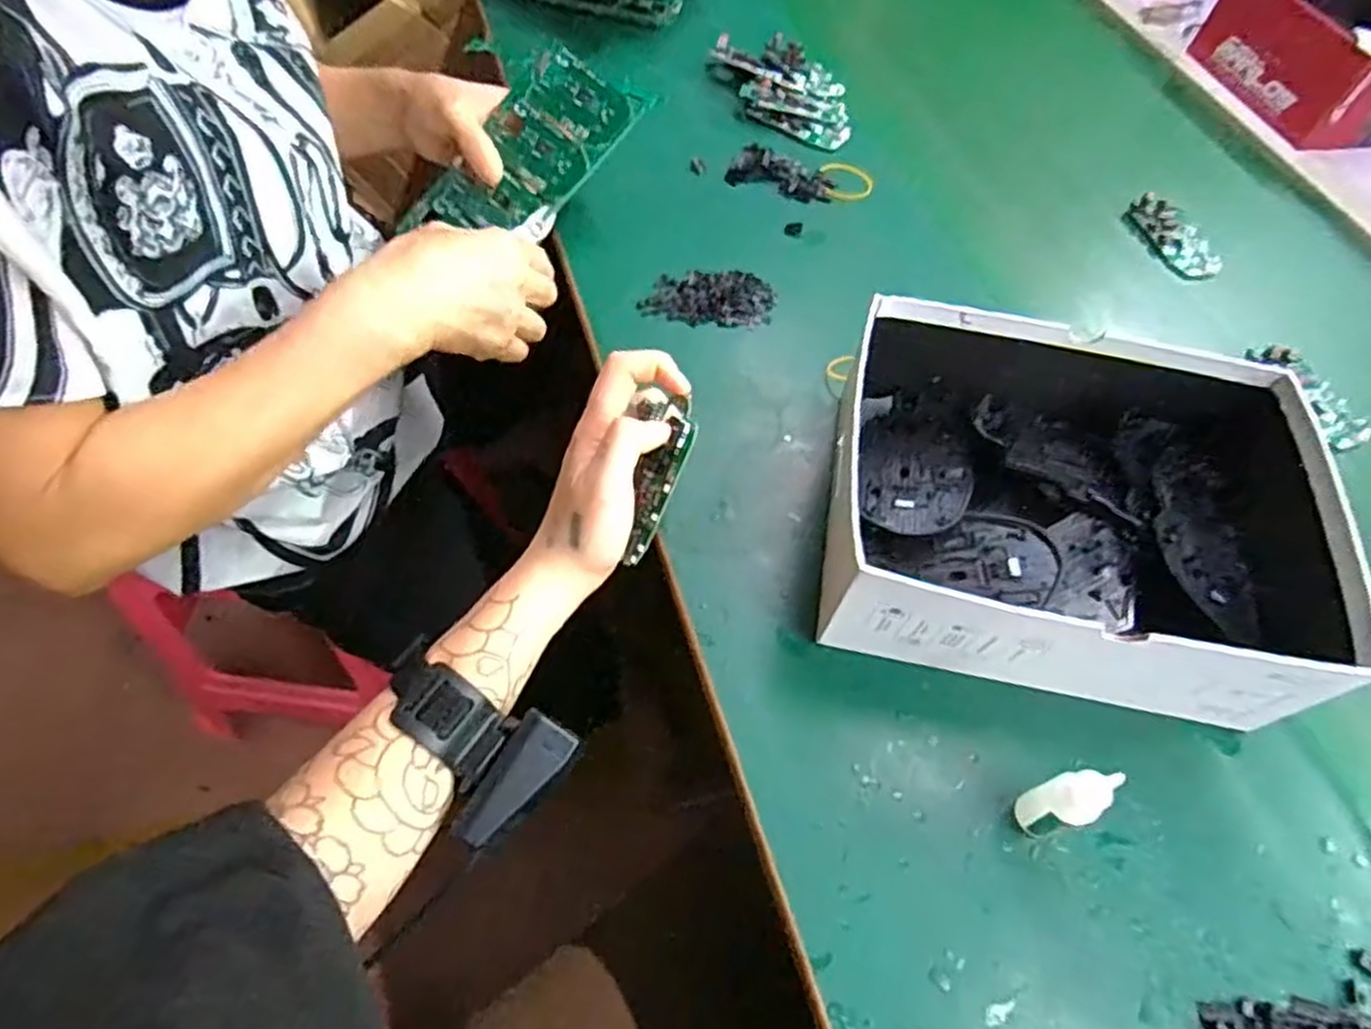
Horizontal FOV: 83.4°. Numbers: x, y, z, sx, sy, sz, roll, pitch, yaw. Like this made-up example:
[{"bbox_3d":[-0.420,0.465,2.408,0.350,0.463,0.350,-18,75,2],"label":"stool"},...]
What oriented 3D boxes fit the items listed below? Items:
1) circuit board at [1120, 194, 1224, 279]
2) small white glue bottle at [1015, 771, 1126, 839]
[{"bbox_3d":[0.415,-0.236,0.653,0.042,0.014,0.090,-14,60,-15],"label":"circuit board"},{"bbox_3d":[0.173,0.132,0.352,0.022,0.072,0.020,7,57,-3],"label":"small white glue bottle"}]

